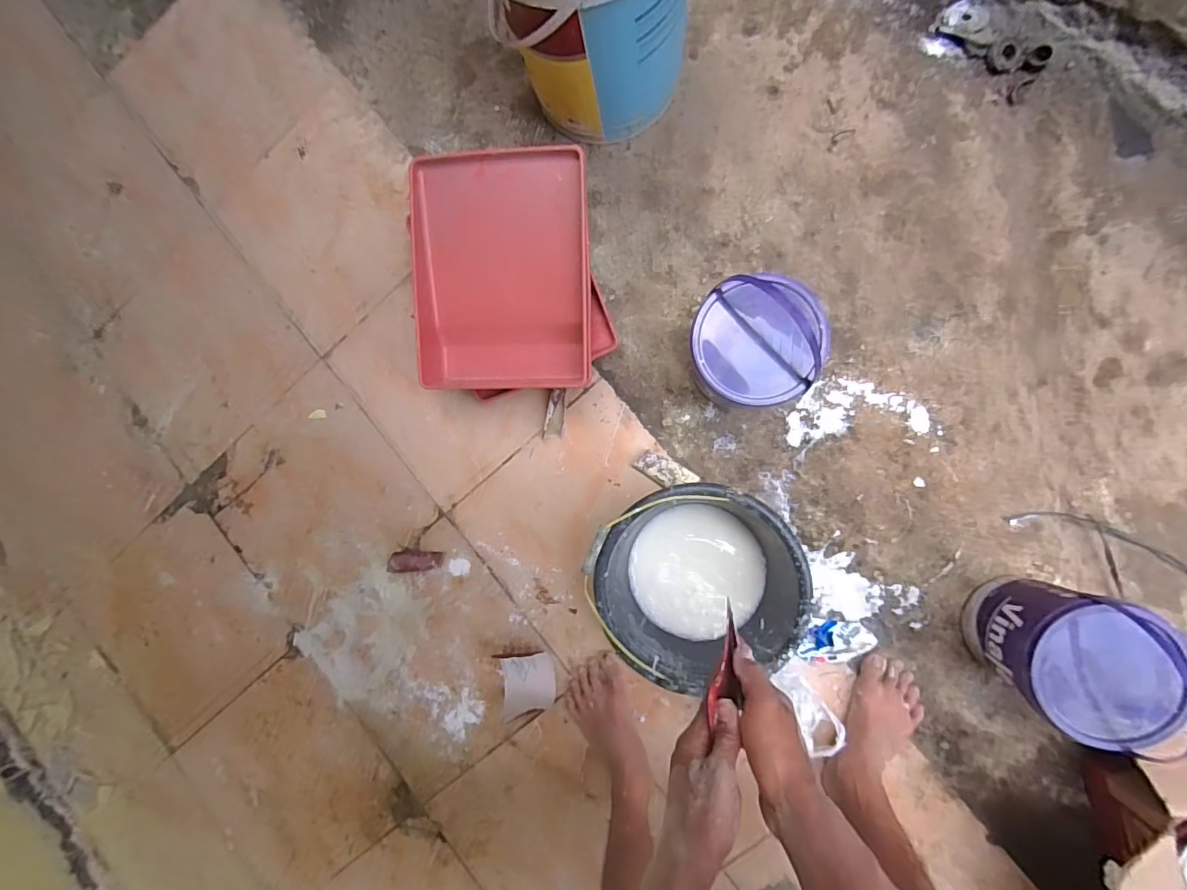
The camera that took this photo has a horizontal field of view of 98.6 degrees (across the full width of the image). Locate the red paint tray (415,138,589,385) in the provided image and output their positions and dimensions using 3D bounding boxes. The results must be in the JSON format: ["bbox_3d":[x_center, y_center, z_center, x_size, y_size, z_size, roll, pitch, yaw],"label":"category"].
[{"bbox_3d":[-0.141,-0.272,0.839,0.291,0.120,0.348,0,91,9],"label":"red paint tray"}]

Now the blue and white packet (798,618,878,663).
[{"bbox_3d":[0.404,0.314,0.843,0.119,0.061,0.061,-13,90,8],"label":"blue and white packet"}]

